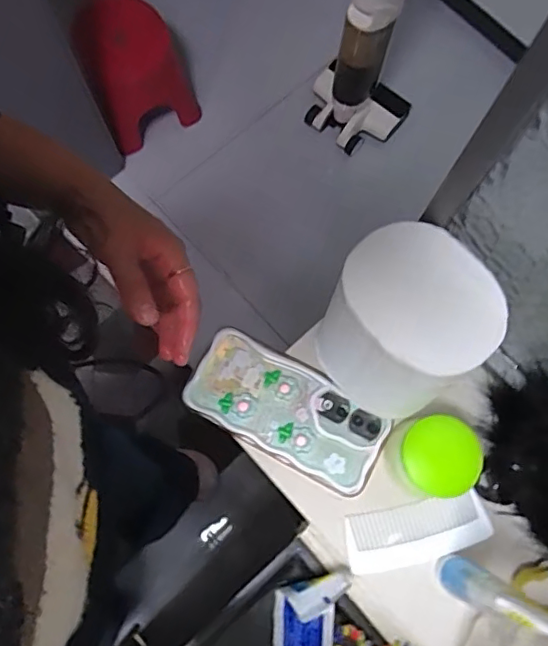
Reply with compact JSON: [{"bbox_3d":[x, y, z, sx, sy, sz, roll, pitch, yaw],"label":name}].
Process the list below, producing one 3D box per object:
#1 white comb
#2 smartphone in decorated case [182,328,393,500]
[{"bbox_3d":[0.114,0.168,0.448,0.113,0.009,0.045,-11,76,-3],"label":"white comb"},{"bbox_3d":[0.010,0.073,0.464,0.161,0.009,0.078,29,78,6],"label":"smartphone in decorated case"}]

